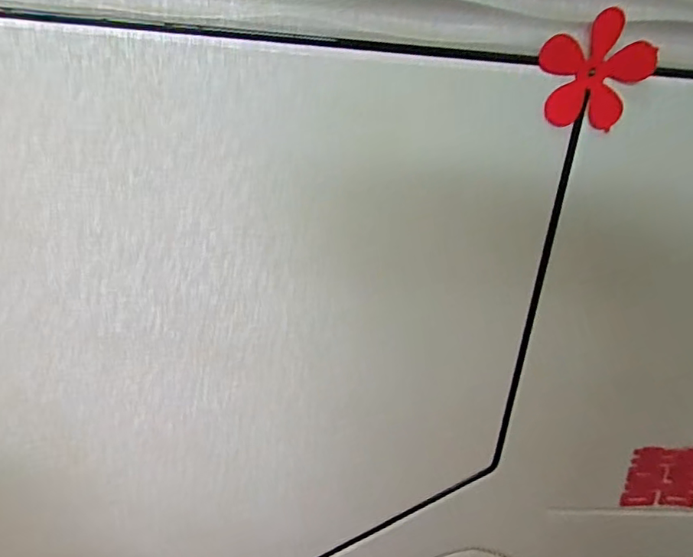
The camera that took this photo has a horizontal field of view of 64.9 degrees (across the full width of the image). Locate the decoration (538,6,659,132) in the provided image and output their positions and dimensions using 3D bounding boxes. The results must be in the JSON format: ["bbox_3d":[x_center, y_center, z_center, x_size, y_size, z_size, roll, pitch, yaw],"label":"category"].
[{"bbox_3d":[0.111,-0.093,0.244,0.047,0.046,0.007,7,23,3],"label":"decoration"}]

